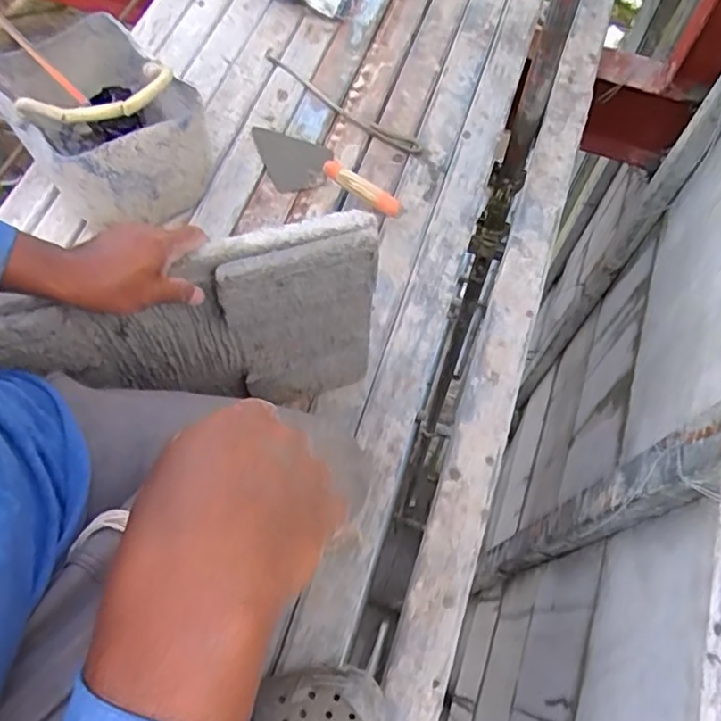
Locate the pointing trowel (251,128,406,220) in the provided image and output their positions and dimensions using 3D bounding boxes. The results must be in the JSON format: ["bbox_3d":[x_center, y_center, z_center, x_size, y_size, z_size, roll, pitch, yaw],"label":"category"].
[{"bbox_3d":[-0.063,-0.335,1.060,0.366,0.052,0.118,33,66,35],"label":"pointing trowel"}]

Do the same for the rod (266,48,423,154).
[{"bbox_3d":[-0.047,-0.514,1.177,0.410,0.012,0.049,40,70,16],"label":"rod"}]

